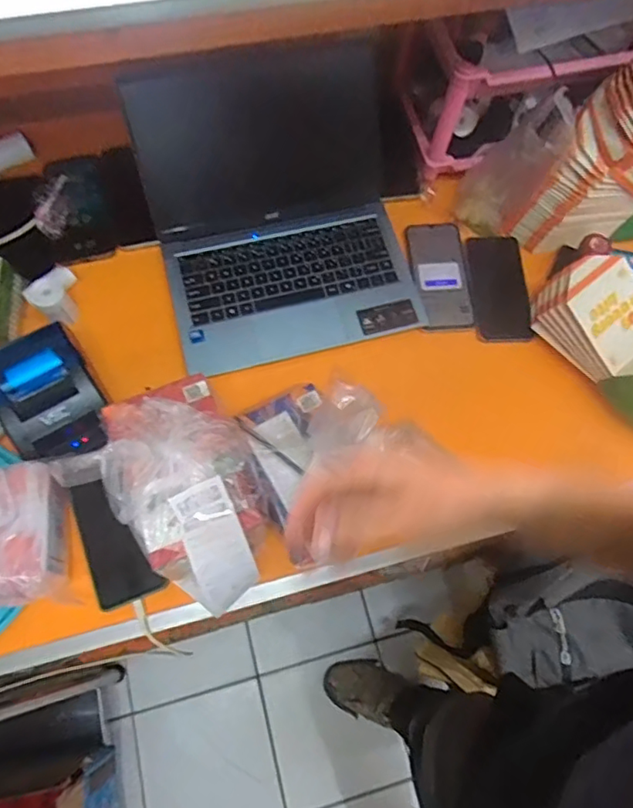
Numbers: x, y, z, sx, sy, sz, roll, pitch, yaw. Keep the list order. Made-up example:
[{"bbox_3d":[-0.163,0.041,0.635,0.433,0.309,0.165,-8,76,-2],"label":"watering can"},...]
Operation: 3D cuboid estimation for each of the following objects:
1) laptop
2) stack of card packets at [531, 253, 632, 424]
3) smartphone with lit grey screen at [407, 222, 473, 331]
[{"bbox_3d":[-0.049,-0.263,0.717,0.338,0.146,0.377,-10,70,-6],"label":"laptop"},{"bbox_3d":[0.388,-0.069,0.690,0.111,0.108,0.250,-41,76,-16],"label":"stack of card packets"},{"bbox_3d":[0.170,-0.182,0.765,0.073,0.015,0.169,-1,69,-3],"label":"smartphone with lit grey screen"}]

